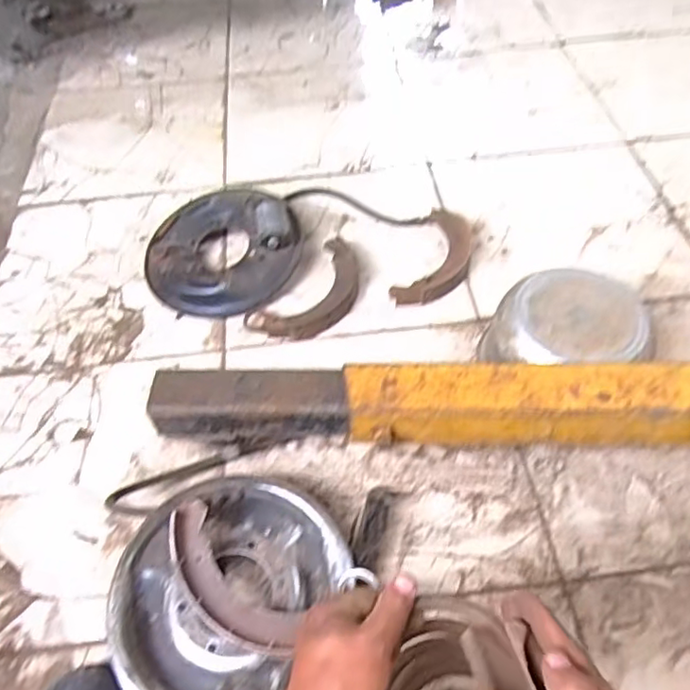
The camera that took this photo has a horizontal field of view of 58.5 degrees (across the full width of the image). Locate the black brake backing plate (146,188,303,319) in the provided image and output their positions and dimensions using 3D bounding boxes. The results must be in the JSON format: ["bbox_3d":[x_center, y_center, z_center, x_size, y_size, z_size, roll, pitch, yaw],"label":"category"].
[{"bbox_3d":[-0.220,-0.171,1.051,0.270,0.083,0.237,30,62,22],"label":"black brake backing plate"}]

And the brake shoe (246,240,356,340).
[{"bbox_3d":[-0.049,-0.081,0.991,0.113,0.029,0.216,34,63,23],"label":"brake shoe"}]

